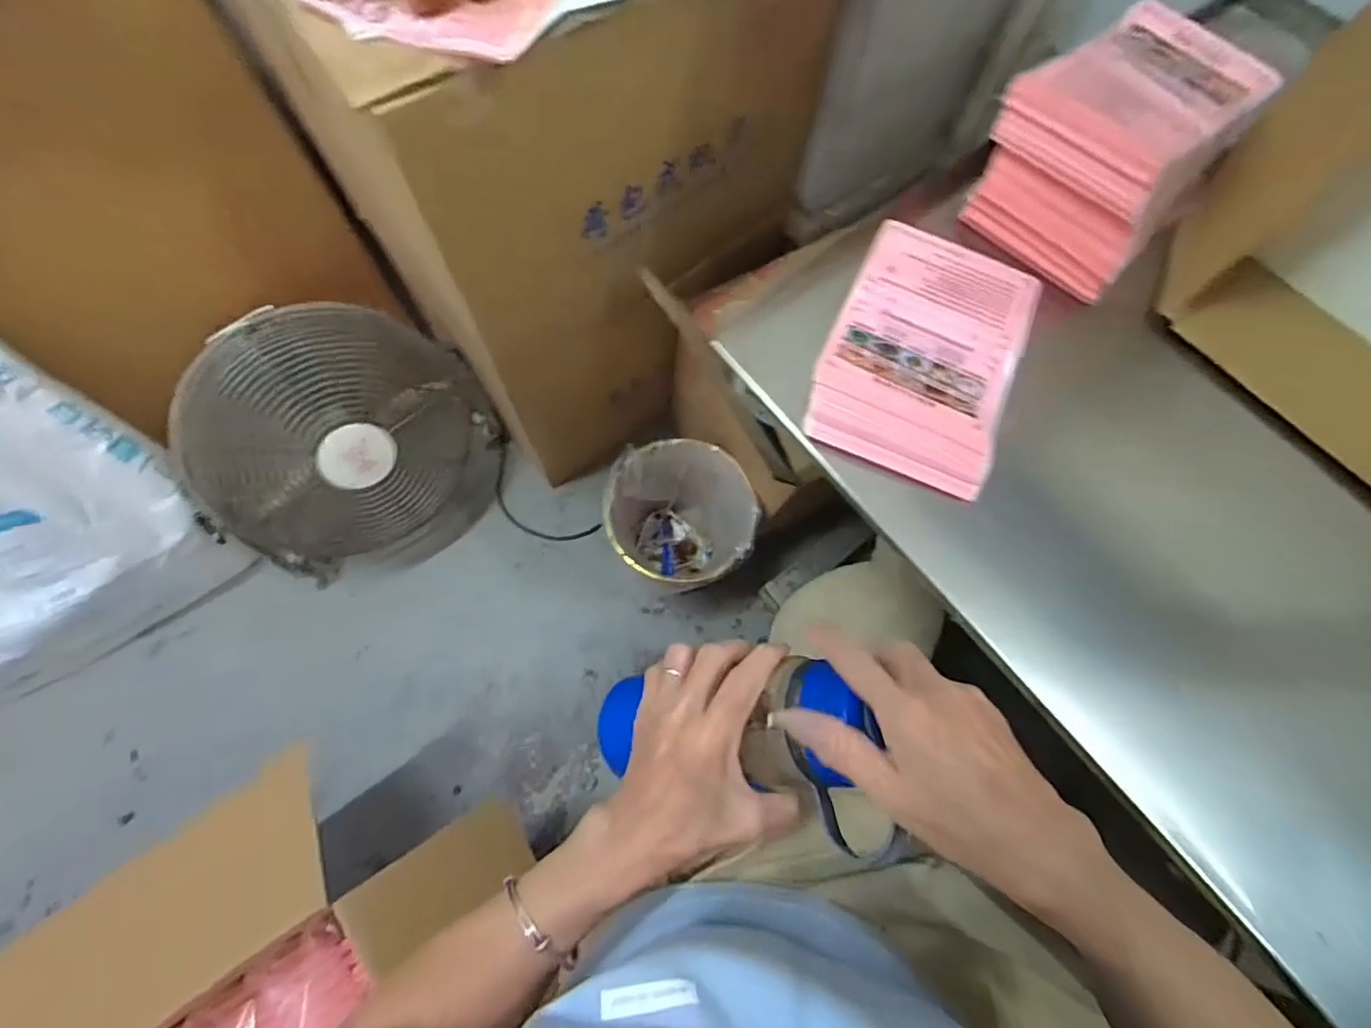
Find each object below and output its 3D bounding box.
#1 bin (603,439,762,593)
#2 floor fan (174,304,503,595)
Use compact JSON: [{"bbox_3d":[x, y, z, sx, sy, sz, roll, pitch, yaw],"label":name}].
[{"bbox_3d":[-0.015,0.027,0.999,0.211,0.273,0.226,1,72,-2],"label":"bin"},{"bbox_3d":[-0.509,-0.087,0.942,0.433,0.435,0.234,-42,79,-14],"label":"floor fan"}]

